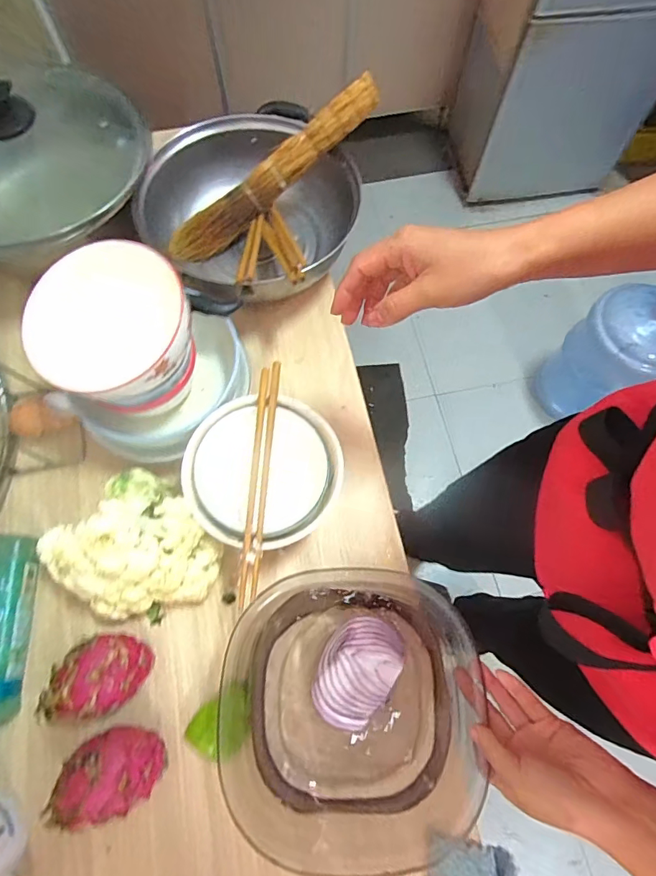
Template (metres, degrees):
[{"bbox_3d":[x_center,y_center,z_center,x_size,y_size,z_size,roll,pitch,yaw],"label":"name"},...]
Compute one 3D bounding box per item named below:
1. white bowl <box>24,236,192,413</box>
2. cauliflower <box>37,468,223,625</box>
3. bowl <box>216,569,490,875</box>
[{"bbox_3d":[-0.199,-0.098,0.439,0.129,0.102,0.132,0,70,1],"label":"white bowl"},{"bbox_3d":[-0.184,0.106,0.431,0.143,0.102,0.127,37,75,13],"label":"cauliflower"},{"bbox_3d":[0.015,0.235,0.416,0.219,0.072,0.213,0,70,1],"label":"bowl"}]

